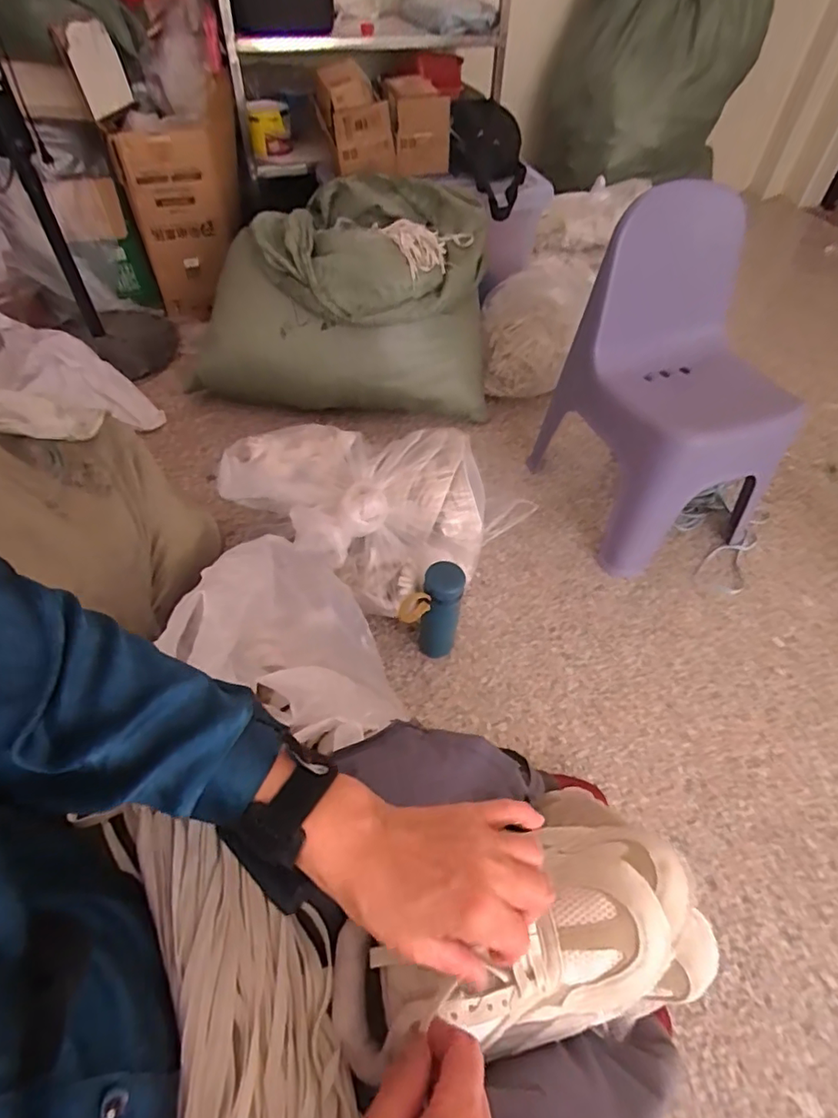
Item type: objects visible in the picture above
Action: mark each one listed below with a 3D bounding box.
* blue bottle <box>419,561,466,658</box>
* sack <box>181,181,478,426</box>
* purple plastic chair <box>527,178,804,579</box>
[{"bbox_3d":[0.037,0.099,0.951,0.072,0.209,0.077,0,52,0],"label":"blue bottle"},{"bbox_3d":[-0.188,-0.622,1.344,0.730,0.397,0.347,9,51,5],"label":"sack"},{"bbox_3d":[0.483,-0.305,1.052,0.319,0.571,0.368,-18,54,-16],"label":"purple plastic chair"}]

